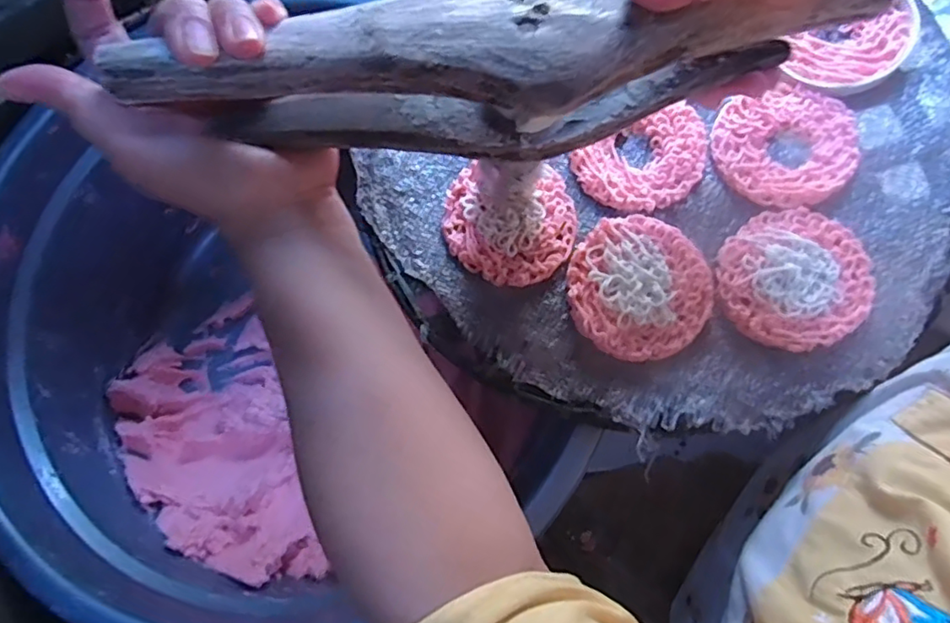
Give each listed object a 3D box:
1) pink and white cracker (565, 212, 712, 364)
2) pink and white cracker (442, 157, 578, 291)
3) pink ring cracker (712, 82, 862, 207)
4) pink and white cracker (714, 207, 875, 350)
[{"bbox_3d":[0.092,-0.015,0.326,0.076,0.006,0.078,28,79,10],"label":"pink and white cracker"},{"bbox_3d":[0.020,-0.052,0.338,0.075,0.011,0.072,-1,75,3],"label":"pink and white cracker"},{"bbox_3d":[0.185,-0.099,0.343,0.081,0.007,0.074,-1,75,3],"label":"pink ring cracker"},{"bbox_3d":[0.175,-0.018,0.322,0.077,0.011,0.075,-1,75,3],"label":"pink and white cracker"}]

